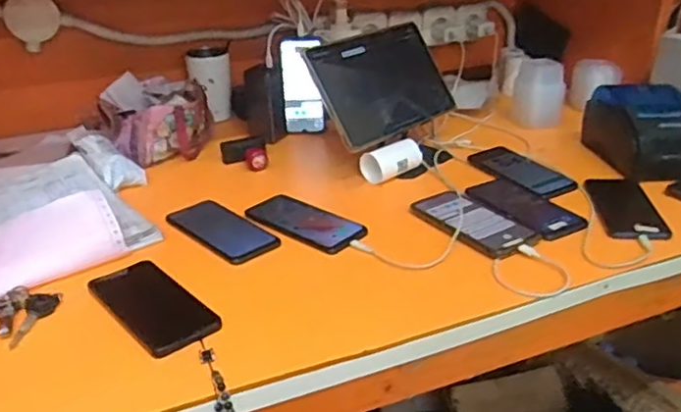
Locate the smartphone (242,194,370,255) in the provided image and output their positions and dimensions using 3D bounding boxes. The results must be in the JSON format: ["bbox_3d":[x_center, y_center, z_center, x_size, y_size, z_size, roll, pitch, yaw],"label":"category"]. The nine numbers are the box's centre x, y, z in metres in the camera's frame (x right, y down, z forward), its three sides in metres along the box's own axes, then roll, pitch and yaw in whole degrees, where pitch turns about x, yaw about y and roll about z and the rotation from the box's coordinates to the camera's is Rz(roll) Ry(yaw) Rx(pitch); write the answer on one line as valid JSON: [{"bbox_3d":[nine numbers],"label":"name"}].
[{"bbox_3d":[-0.049,0.019,0.850,0.171,0.011,0.082,20,34,38],"label":"smartphone"}]

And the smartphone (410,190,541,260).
[{"bbox_3d":[0.168,0.018,0.817,0.077,0.014,0.176,-19,31,-29],"label":"smartphone"}]

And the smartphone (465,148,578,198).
[{"bbox_3d":[0.273,-0.057,0.960,0.066,0.015,0.171,-16,30,-26],"label":"smartphone"}]

